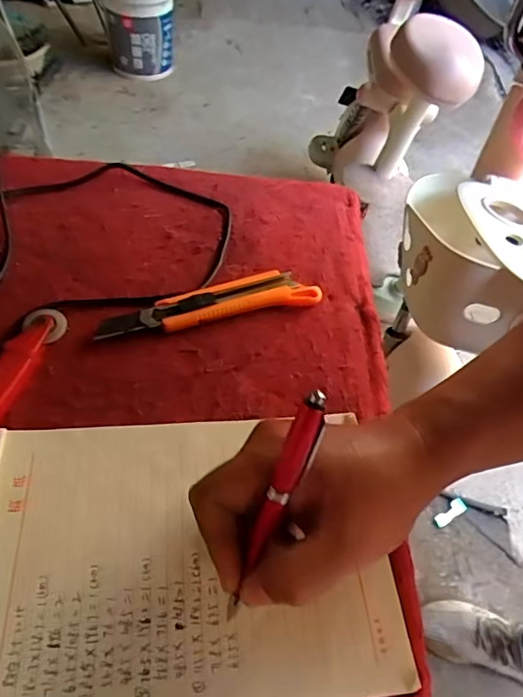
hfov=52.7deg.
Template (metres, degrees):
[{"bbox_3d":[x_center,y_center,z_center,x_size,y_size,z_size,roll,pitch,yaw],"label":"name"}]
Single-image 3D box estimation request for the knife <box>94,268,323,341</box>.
[{"bbox_3d":[-0.043,-0.038,0.446,0.186,0.017,0.036,-13,56,-15],"label":"knife"}]

